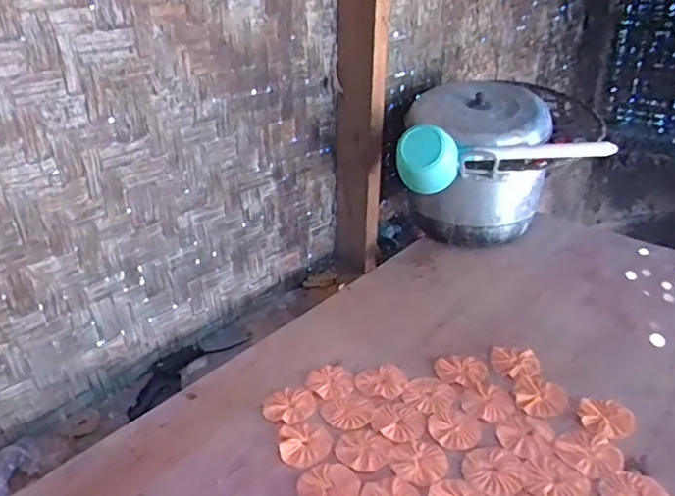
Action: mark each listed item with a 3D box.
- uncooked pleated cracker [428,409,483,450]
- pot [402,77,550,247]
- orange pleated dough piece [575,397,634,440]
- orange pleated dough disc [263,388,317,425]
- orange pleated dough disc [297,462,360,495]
[{"bbox_3d":[0.165,0.252,0.783,0.072,0.006,0.067,-5,29,-5],"label":"uncooked pleated cracker"},{"bbox_3d":[0.300,-0.164,1.208,0.279,0.307,0.252,-3,29,-1],"label":"pot"},{"bbox_3d":[0.379,0.236,0.791,0.074,0.010,0.074,9,31,20],"label":"orange pleated dough piece"},{"bbox_3d":[-0.069,0.232,0.824,0.075,0.007,0.068,-7,29,-9],"label":"orange pleated dough disc"},{"bbox_3d":[-0.012,0.297,0.704,0.072,0.006,0.076,-2,29,1],"label":"orange pleated dough disc"}]

